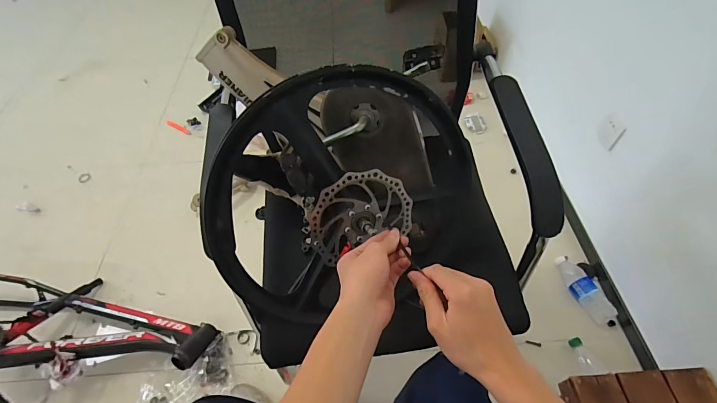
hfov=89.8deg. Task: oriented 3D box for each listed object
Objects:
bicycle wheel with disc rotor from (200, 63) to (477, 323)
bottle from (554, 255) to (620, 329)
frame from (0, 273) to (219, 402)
[{"bbox_3d":[-0.010,0.000,0.534,0.412,0.367,0.075,-21,25,-11],"label":"bicycle wheel with disc rotor"},{"bbox_3d":[0.666,0.257,1.062,0.070,0.056,0.219,-14,54,-9],"label":"bottle"},{"bbox_3d":[-0.884,0.353,0.959,0.879,0.306,0.398,17,55,14],"label":"frame"}]

